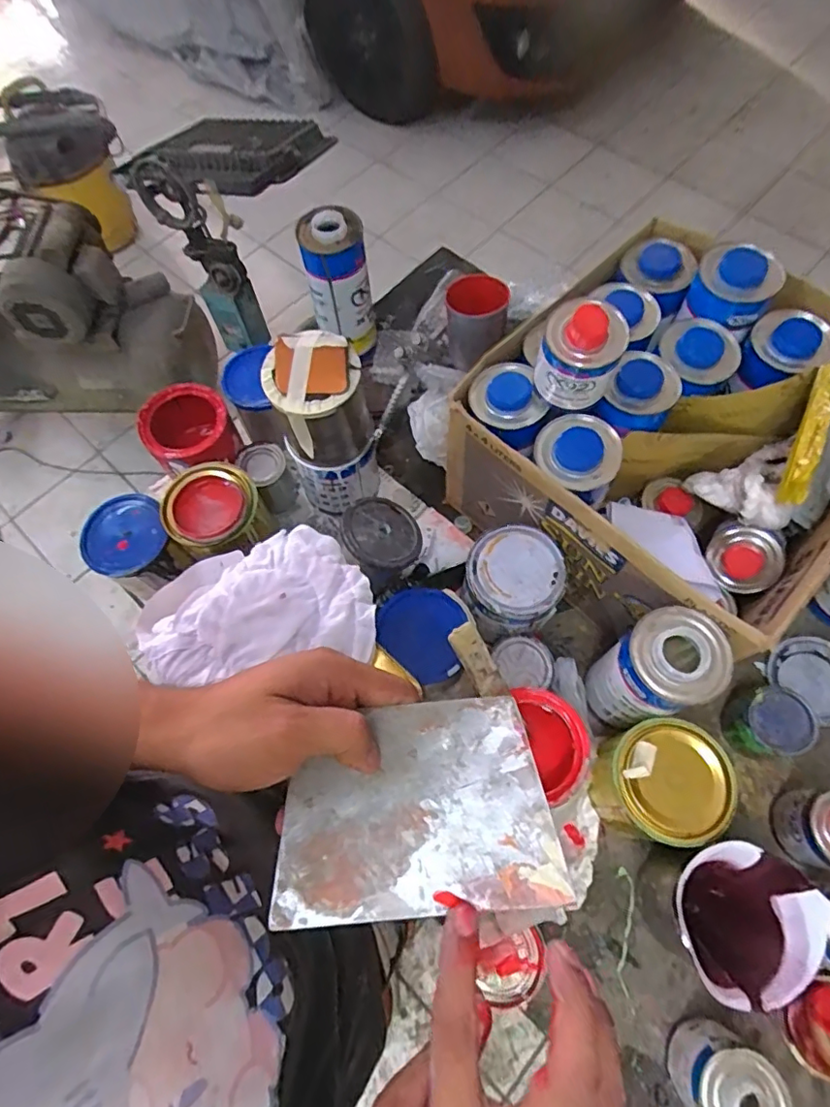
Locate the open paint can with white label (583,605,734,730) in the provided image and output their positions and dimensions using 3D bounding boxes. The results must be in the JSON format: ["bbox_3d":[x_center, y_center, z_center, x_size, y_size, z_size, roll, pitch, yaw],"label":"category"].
[{"bbox_3d":[0.225,0.117,0.540,0.080,0.170,0.078,-1,67,2],"label":"open paint can with white label"}]

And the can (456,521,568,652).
[{"bbox_3d":[0.106,0.038,0.618,0.097,0.104,0.103,-1,67,2],"label":"can"}]

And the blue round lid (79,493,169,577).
[{"bbox_3d":[-0.333,-0.021,0.633,0.095,0.021,0.097,-1,67,2],"label":"blue round lid"}]

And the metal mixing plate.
[{"bbox_3d":[0.000,0.127,0.278,0.136,0.006,0.096,-4,76,1],"label":"metal mixing plate"}]

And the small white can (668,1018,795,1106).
[{"bbox_3d":[0.266,0.453,0.472,0.071,0.077,0.071,42,75,18],"label":"small white can"}]

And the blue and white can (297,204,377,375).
[{"bbox_3d":[-0.102,-0.364,0.780,0.079,0.196,0.079,-1,67,2],"label":"blue and white can"}]

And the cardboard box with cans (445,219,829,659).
[{"bbox_3d":[0.273,-0.120,0.614,0.373,0.272,0.430,42,75,18],"label":"cardboard box with cans"}]

